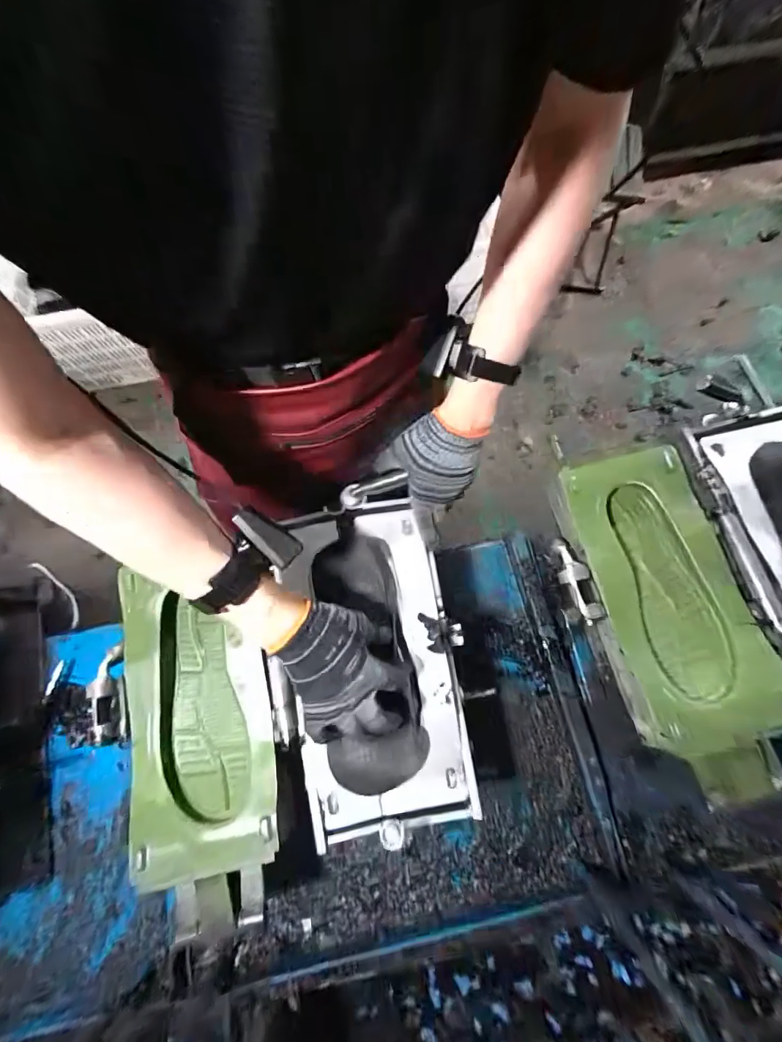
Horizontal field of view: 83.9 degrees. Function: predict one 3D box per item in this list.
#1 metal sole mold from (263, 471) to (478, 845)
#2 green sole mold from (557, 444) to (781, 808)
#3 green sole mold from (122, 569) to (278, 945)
[{"bbox_3d":[-0.034,0.157,0.540,0.223,0.048,0.417,-7,77,-2],"label":"metal sole mold"},{"bbox_3d":[0.360,0.110,0.551,0.188,0.058,0.427,-12,73,-4],"label":"green sole mold"},{"bbox_3d":[-0.226,0.250,0.529,0.172,0.055,0.405,-10,73,-4],"label":"green sole mold"}]

